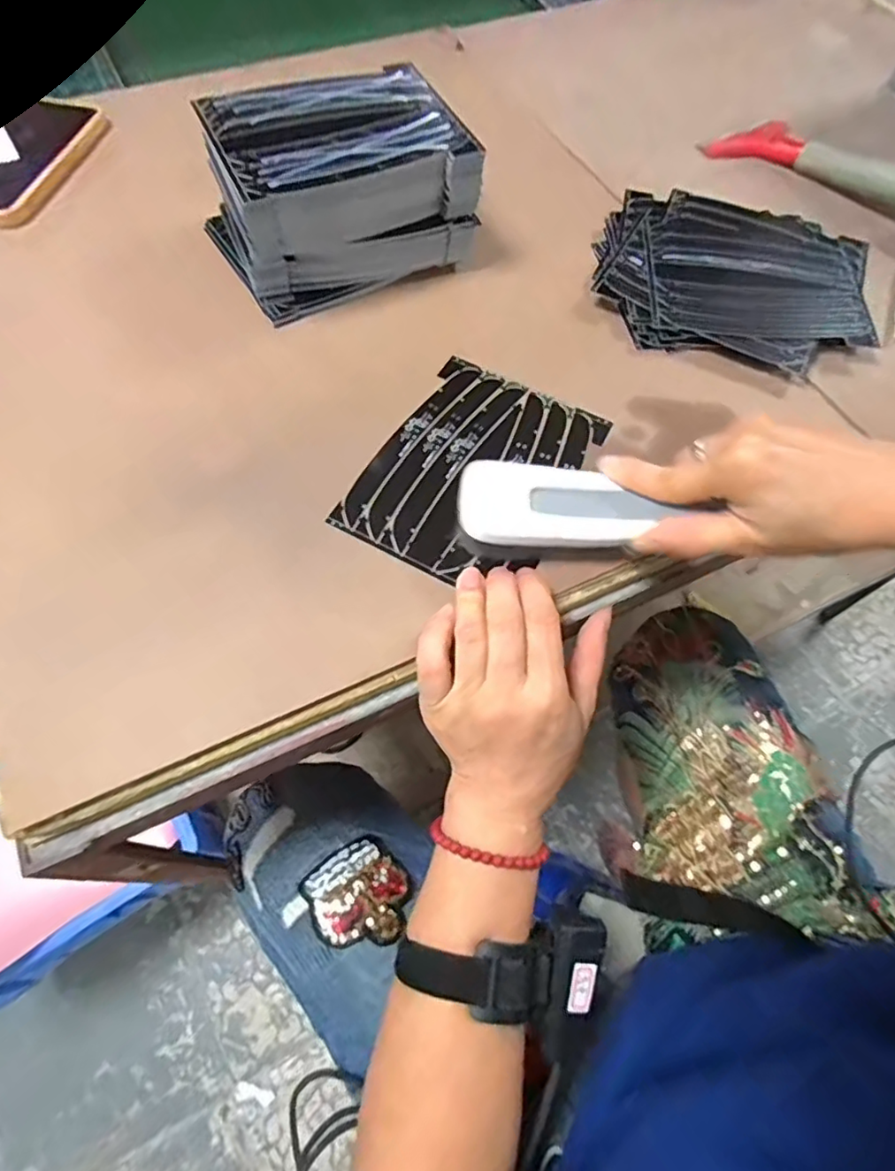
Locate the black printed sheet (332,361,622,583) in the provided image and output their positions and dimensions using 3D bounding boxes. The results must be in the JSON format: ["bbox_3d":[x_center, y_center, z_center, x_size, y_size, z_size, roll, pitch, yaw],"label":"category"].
[{"bbox_3d":[0.017,-0.073,0.365,0.114,0.004,0.157,27,64,11],"label":"black printed sheet"}]

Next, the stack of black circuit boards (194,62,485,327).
[{"bbox_3d":[-0.079,-0.281,0.422,0.174,0.088,0.119,-23,66,-12],"label":"stack of black circuit boards"}]

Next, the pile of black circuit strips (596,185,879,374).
[{"bbox_3d":[0.218,-0.239,0.456,0.198,0.018,0.173,11,64,4],"label":"pile of black circuit strips"}]

